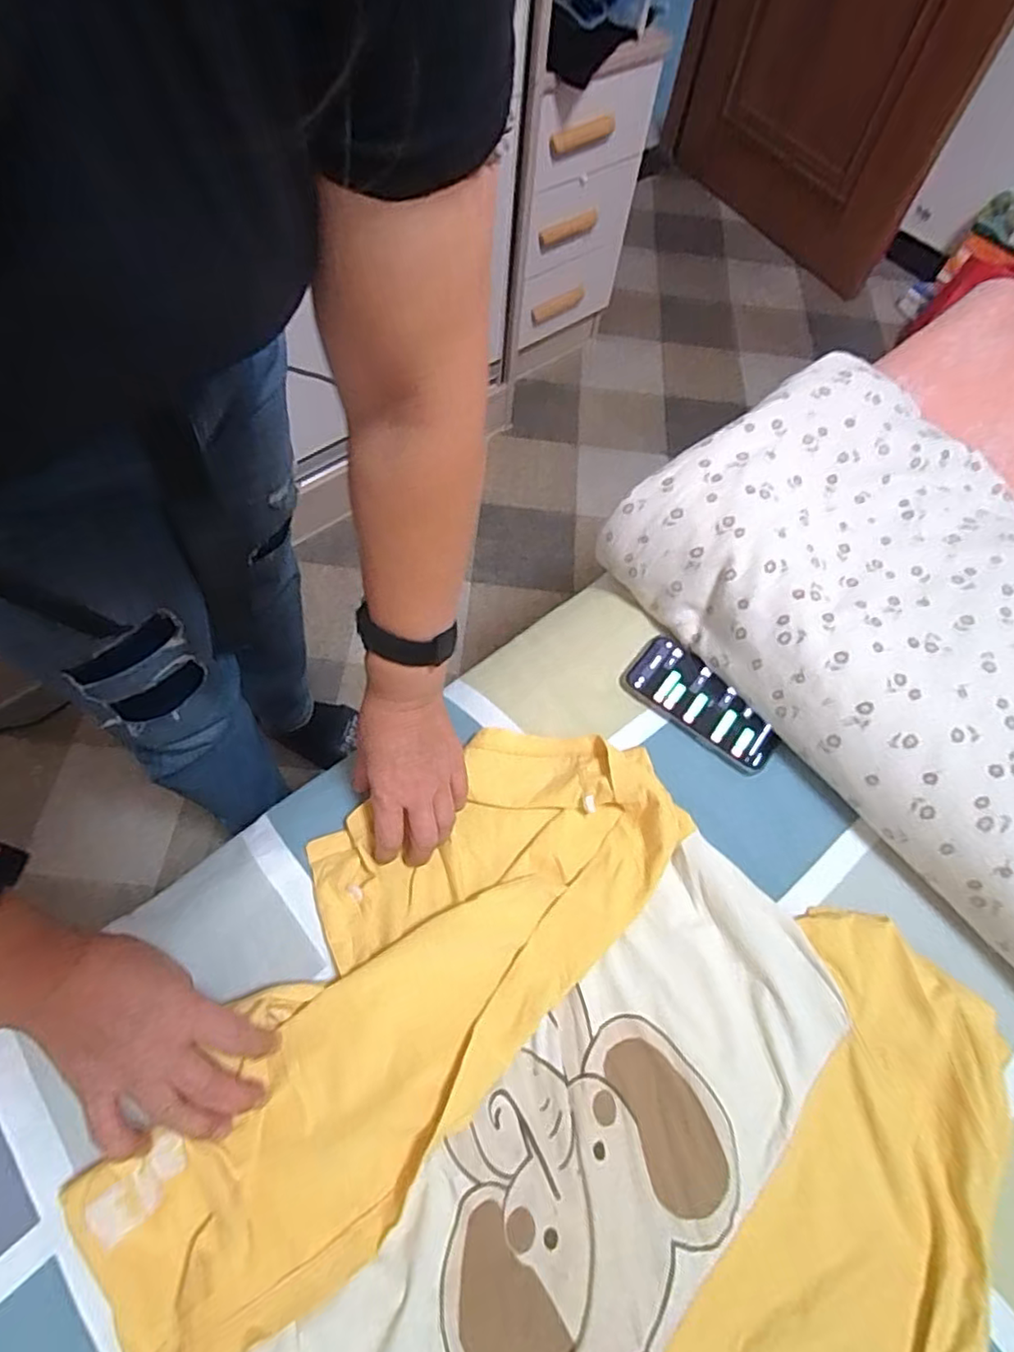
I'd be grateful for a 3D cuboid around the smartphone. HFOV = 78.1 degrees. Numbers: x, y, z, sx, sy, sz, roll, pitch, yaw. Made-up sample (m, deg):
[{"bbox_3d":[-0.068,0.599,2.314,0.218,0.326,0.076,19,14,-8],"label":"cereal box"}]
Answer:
[{"bbox_3d":[0.182,0.025,0.586,0.148,0.013,0.073,39,67,14],"label":"smartphone"}]

